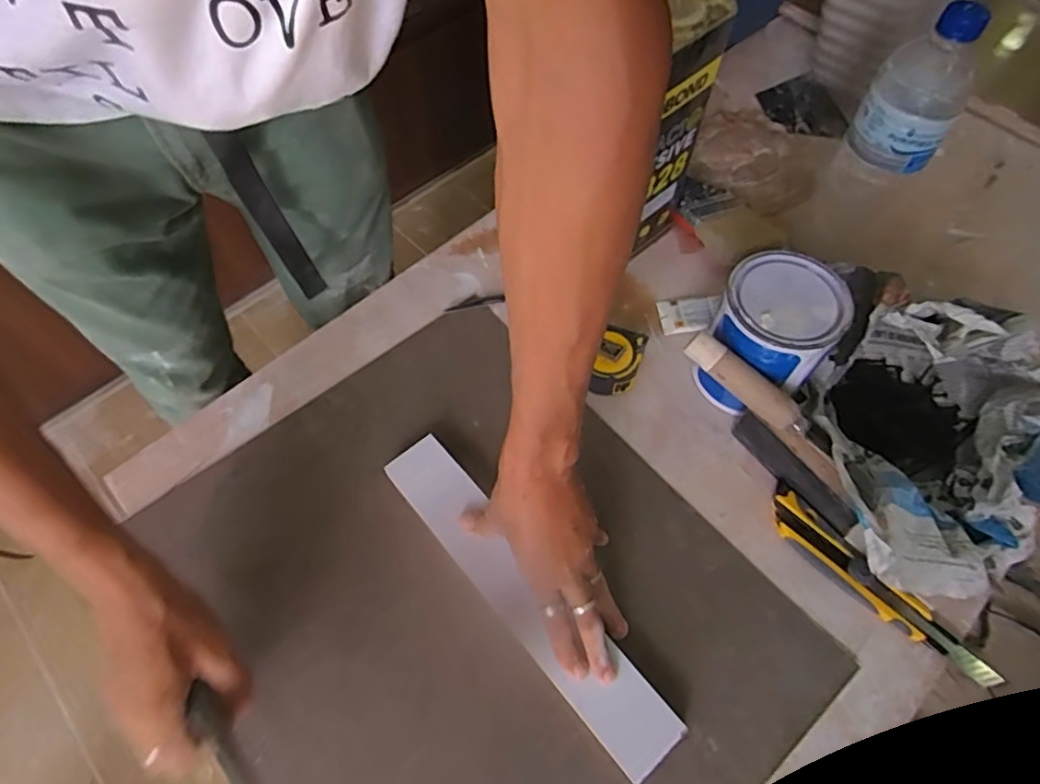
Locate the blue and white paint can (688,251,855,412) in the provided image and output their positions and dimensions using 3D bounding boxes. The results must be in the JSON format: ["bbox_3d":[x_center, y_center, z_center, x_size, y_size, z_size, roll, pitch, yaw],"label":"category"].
[{"bbox_3d":[0.225,-0.049,0.544,0.096,0.119,0.098,0,61,1],"label":"blue and white paint can"}]

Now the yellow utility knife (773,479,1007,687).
[{"bbox_3d":[0.289,0.162,0.491,0.036,0.020,0.204,-39,67,-19],"label":"yellow utility knife"}]

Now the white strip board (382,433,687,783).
[{"bbox_3d":[-0.001,0.159,0.484,0.055,0.009,0.309,-44,70,-2],"label":"white strip board"}]

